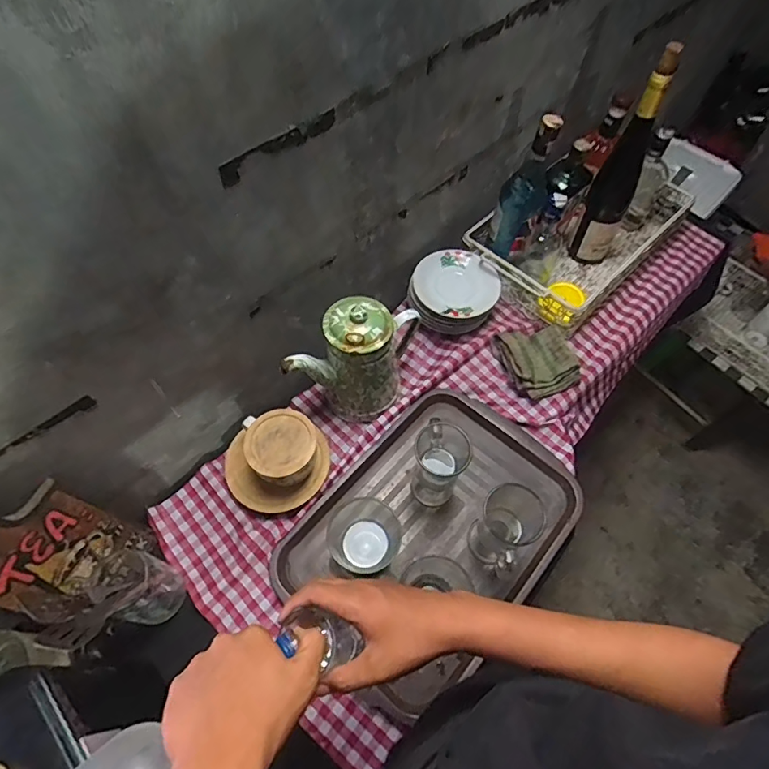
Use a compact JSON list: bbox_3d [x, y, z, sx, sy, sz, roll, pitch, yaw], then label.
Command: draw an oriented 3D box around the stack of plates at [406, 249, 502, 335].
[{"bbox_3d":[0.118,-0.157,0.858,0.151,0.093,0.141,-6,60,-4],"label":"stack of plates"}]

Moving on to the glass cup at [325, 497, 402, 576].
[{"bbox_3d":[-0.030,0.212,0.657,0.089,0.091,0.089,1,59,-1],"label":"glass cup"}]

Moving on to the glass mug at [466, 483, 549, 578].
[{"bbox_3d":[0.162,0.198,0.661,0.100,0.112,0.081,-36,67,-20],"label":"glass mug"}]

